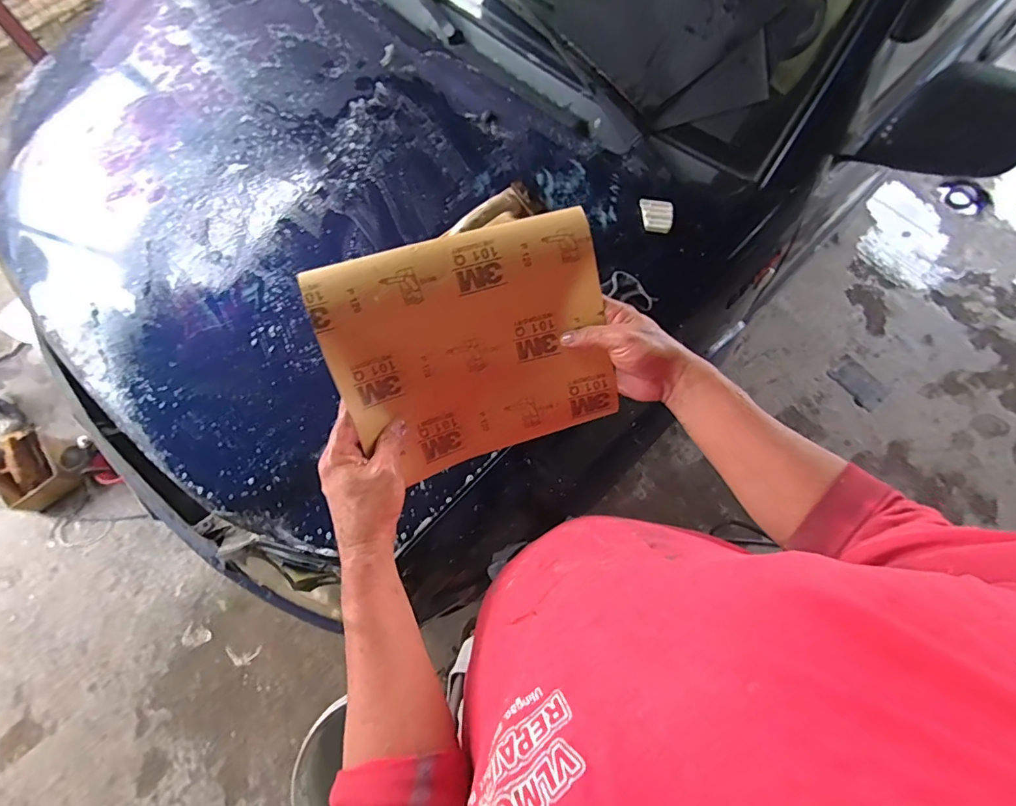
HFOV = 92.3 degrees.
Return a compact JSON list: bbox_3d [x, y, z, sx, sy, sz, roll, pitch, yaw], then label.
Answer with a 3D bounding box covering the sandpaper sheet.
[{"bbox_3d":[-0.031,-0.051,0.489,0.268,0.024,0.220,-16,110,-5],"label":"sandpaper sheet"}]

